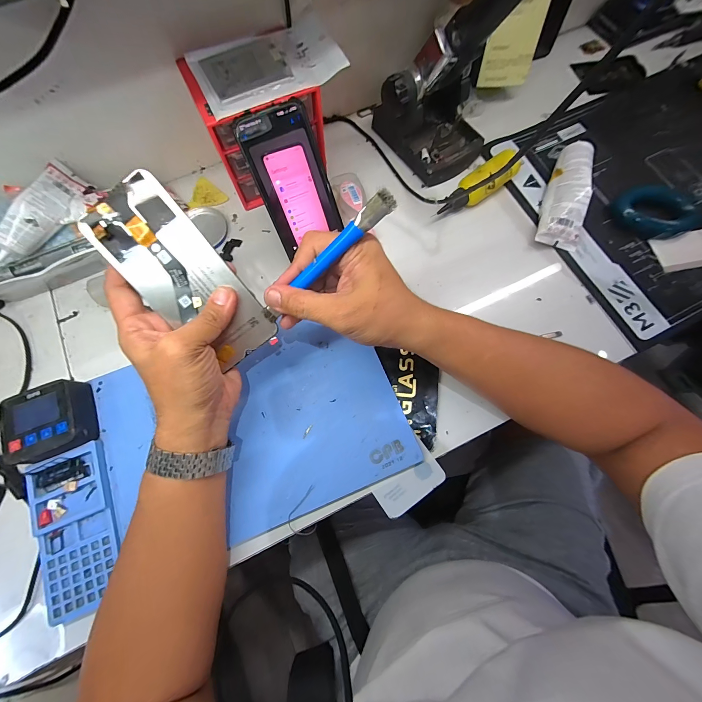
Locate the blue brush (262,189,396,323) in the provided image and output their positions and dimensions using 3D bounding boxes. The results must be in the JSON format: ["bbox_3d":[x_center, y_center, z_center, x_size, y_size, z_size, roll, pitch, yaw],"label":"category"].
[{"bbox_3d":[-0.022,-0.069,0.238,0.137,0.009,0.013,-39,73,20],"label":"blue brush"}]

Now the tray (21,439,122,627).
[{"bbox_3d":[-0.269,0.172,0.294,0.069,0.020,0.146,-21,75,-5],"label":"tray"}]

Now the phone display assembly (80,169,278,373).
[{"bbox_3d":[-0.137,-0.059,0.250,0.070,0.007,0.155,-37,106,5],"label":"phone display assembly"}]

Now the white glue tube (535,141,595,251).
[{"bbox_3d":[0.279,-0.198,0.387,0.050,0.037,0.142,20,76,6],"label":"white glue tube"}]

